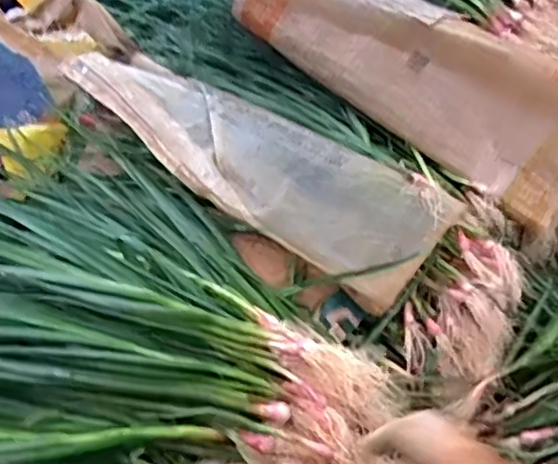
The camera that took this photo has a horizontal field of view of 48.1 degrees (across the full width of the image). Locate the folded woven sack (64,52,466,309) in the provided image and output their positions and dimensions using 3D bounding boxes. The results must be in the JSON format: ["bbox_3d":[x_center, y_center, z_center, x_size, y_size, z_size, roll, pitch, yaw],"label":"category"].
[{"bbox_3d":[-0.059,-0.096,0.789,0.547,0.115,0.185,22,44,28],"label":"folded woven sack"}]

